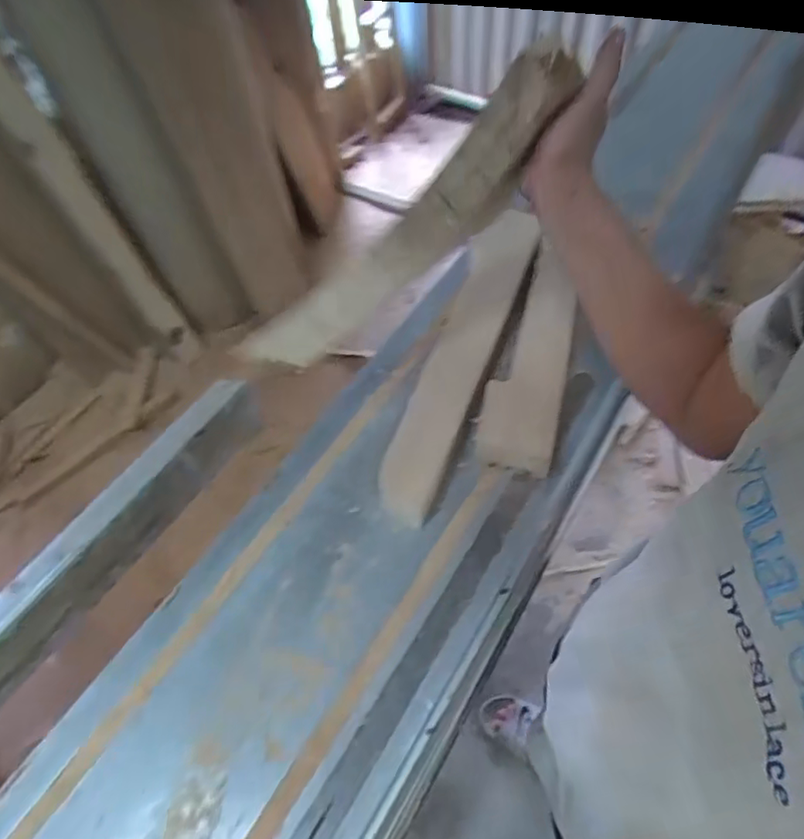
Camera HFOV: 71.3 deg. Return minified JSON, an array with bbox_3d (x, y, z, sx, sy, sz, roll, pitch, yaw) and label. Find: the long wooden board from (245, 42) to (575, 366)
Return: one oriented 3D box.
[{"bbox_3d":[0.008,-0.169,0.520,0.362,0.089,0.046,-39,56,22],"label":"long wooden board"}]

